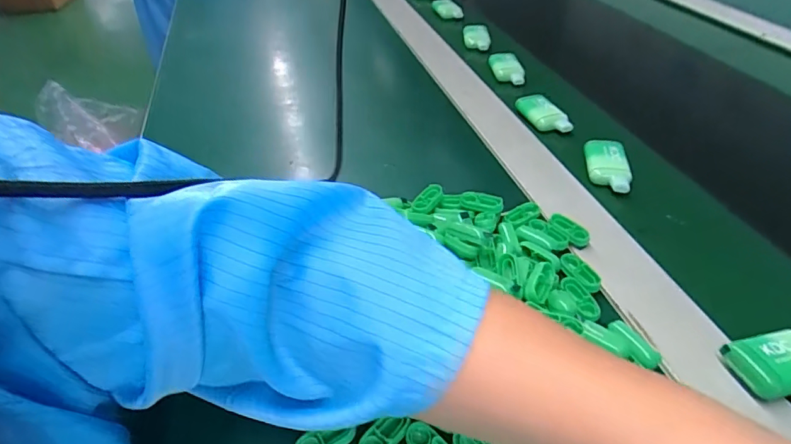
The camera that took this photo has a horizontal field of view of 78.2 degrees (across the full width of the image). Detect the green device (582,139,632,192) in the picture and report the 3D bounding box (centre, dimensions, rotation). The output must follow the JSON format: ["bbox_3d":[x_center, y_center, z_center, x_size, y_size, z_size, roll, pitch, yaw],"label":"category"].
[{"bbox_3d":[0.194,-0.050,0.449,0.039,0.022,0.066,9,46,11],"label":"green device"}]

